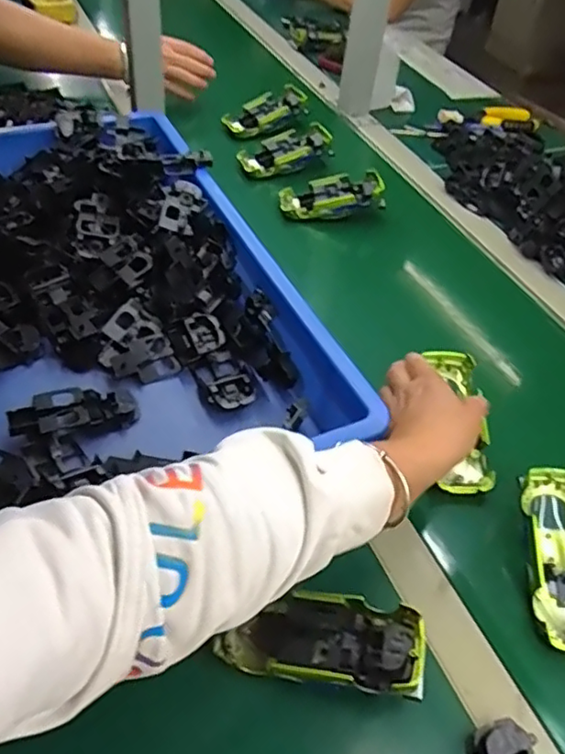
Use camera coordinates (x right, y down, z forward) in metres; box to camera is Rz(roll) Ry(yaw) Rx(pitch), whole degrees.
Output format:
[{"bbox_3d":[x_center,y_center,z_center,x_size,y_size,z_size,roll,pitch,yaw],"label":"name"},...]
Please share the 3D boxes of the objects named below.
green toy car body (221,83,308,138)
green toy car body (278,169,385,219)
[{"bbox_3d":[-0.026,-0.411,0.923,0.127,0.030,0.055,-29,55,-7],"label":"green toy car body"},{"bbox_3d":[0.064,-0.234,0.783,0.131,0.034,0.060,-6,47,8],"label":"green toy car body"}]

